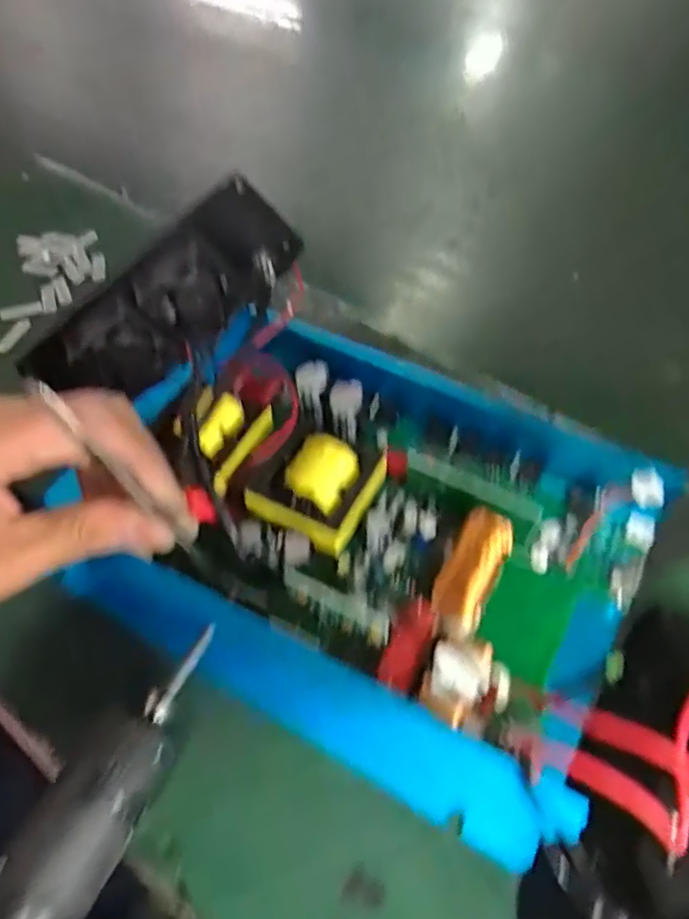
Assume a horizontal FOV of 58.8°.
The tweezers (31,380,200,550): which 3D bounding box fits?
[{"bbox_3d":[-0.080,0.006,0.217,0.008,0.086,0.005,3,48,45],"label":"tweezers"}]

